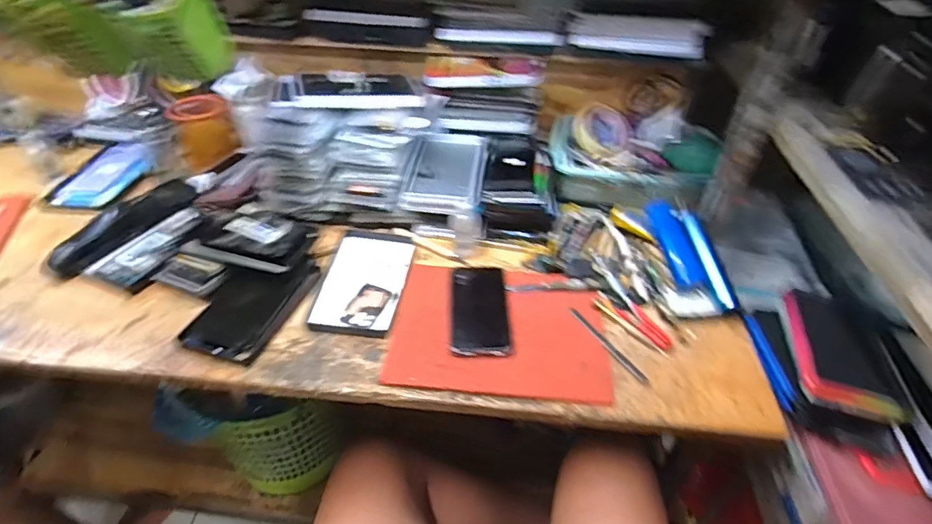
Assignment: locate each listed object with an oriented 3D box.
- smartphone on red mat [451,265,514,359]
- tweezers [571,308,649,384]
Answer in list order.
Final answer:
[{"bbox_3d":[0.017,0.054,0.663,0.069,0.004,0.156,0,41,-1],"label":"smartphone on red mat"},{"bbox_3d":[0.167,0.097,0.618,0.009,0.012,0.123,-23,47,-25],"label":"tweezers"}]

